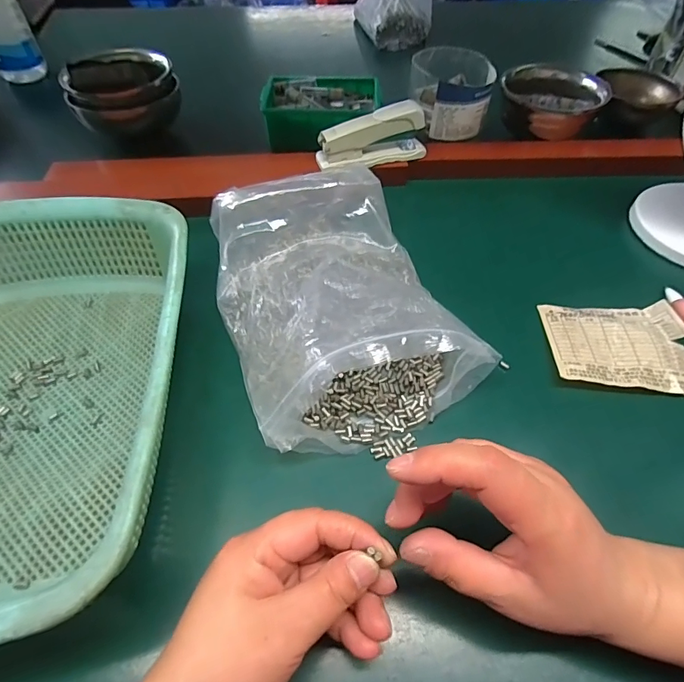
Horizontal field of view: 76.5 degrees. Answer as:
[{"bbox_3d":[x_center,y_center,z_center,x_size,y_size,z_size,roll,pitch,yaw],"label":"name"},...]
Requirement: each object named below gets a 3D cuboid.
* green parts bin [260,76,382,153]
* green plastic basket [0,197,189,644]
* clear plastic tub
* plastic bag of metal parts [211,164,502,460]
[{"bbox_3d":[-0.026,-0.295,0.554,0.142,0.050,0.102,-3,53,-4],"label":"green parts bin"},{"bbox_3d":[-0.212,0.034,0.284,0.216,0.083,0.291,-5,53,-4],"label":"green plastic basket"},{"bbox_3d":[0.130,-0.299,0.525,0.098,0.065,0.102,17,54,12],"label":"clear plastic tub"},{"bbox_3d":[-0.005,-0.039,0.350,0.176,0.072,0.236,-18,55,-14],"label":"plastic bag of metal parts"}]

